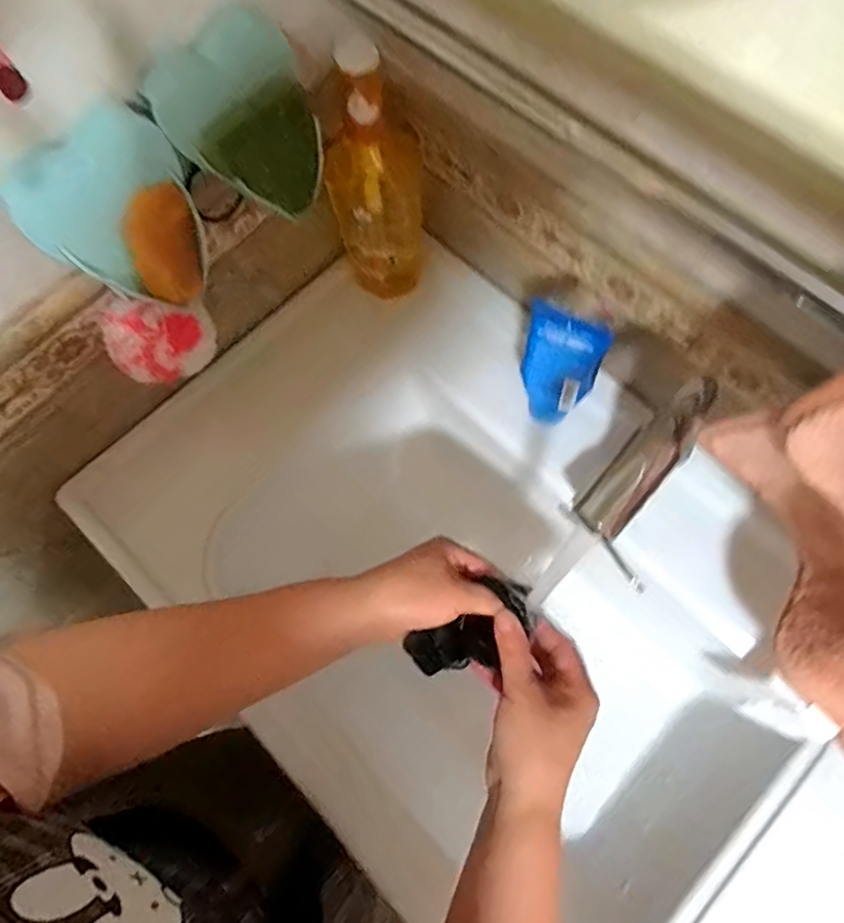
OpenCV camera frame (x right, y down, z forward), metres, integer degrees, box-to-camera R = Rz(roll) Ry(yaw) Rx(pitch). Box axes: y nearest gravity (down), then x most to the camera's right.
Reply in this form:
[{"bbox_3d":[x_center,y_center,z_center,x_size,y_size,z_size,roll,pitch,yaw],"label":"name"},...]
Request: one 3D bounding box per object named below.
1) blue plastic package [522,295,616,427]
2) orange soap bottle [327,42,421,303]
[{"bbox_3d":[0.119,-0.081,0.515,0.066,0.142,0.026,25,74,9],"label":"blue plastic package"},{"bbox_3d":[-0.040,-0.241,0.523,0.082,0.250,0.049,-6,71,-1],"label":"orange soap bottle"}]

